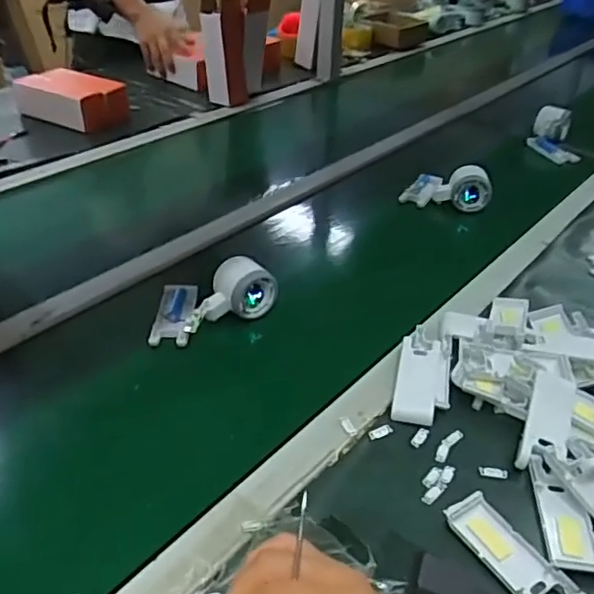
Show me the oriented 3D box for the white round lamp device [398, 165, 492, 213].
[{"bbox_3d":[0.233,-0.167,0.941,0.129,0.061,0.081,3,33,28],"label":"white round lamp device"}]

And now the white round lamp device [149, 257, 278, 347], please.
[{"bbox_3d":[-0.092,0.009,0.678,0.133,0.063,0.095,4,32,-2],"label":"white round lamp device"}]

